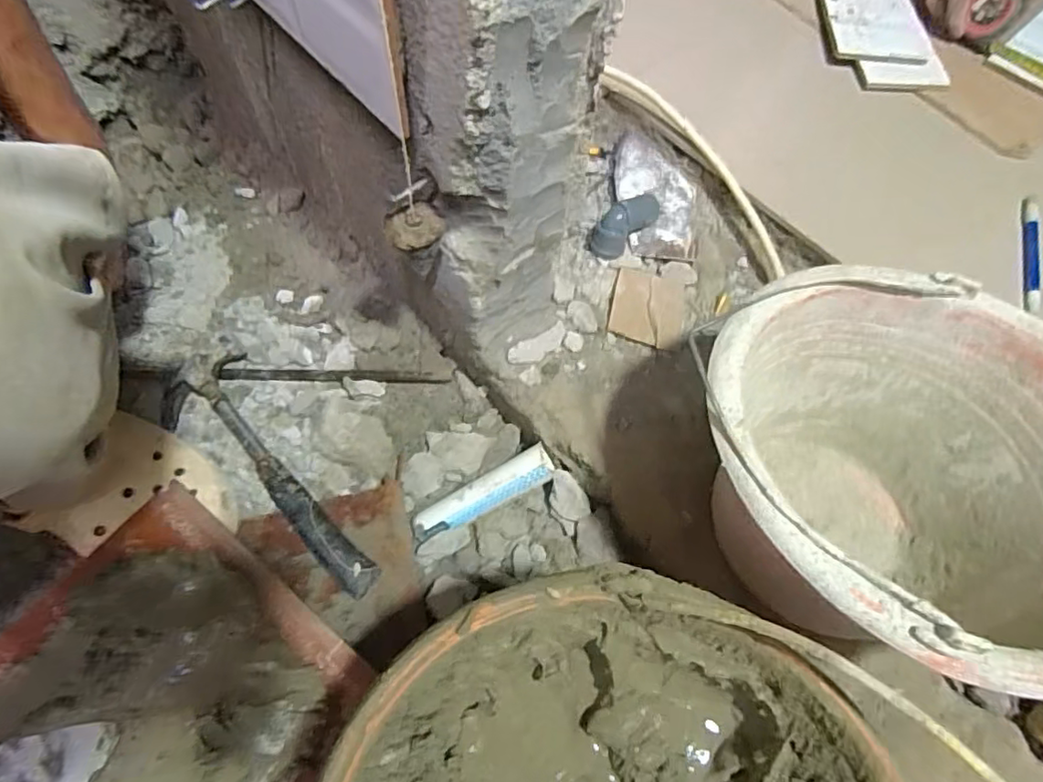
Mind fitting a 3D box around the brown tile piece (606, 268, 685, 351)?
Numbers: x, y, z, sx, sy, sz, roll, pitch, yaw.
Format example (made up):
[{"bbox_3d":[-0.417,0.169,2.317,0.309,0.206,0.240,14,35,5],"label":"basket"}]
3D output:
[{"bbox_3d":[0.117,-0.077,0.543,0.066,0.011,0.078,12,62,4],"label":"brown tile piece"}]

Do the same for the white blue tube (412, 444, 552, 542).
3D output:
[{"bbox_3d":[-0.032,0.092,0.516,0.132,0.027,0.031,-30,65,9],"label":"white blue tube"}]

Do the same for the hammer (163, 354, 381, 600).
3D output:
[{"bbox_3d":[-0.224,0.083,0.512,0.083,0.040,0.250,-33,69,-18],"label":"hammer"}]

